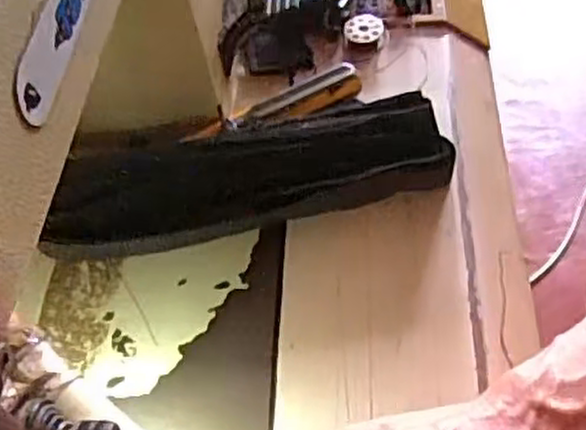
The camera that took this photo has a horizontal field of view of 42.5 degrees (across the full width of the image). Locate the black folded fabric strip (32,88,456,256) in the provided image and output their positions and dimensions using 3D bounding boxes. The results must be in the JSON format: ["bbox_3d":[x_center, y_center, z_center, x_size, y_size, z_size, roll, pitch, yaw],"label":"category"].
[{"bbox_3d":[-0.024,-0.022,0.399,0.203,0.032,0.063,-11,52,-3],"label":"black folded fabric strip"}]

